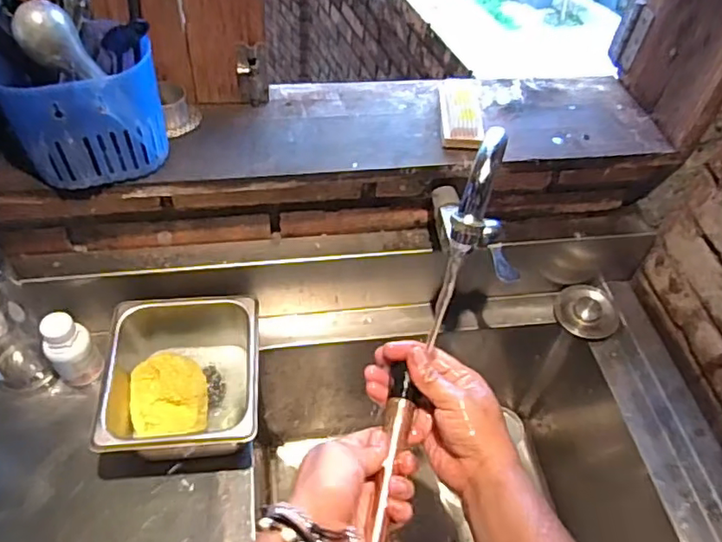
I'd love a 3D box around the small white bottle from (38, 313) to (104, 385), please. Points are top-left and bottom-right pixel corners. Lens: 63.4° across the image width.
[{"bbox_3d":[-0.333,0.091,0.673,0.046,0.102,0.039,-15,54,-17],"label":"small white bottle"}]

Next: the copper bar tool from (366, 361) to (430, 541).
[{"bbox_3d":[0.023,0.175,0.489,0.024,0.018,0.189,12,60,4],"label":"copper bar tool"}]

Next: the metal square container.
[{"bbox_3d":[-0.196,0.126,0.665,0.158,0.109,0.175,-3,51,-8],"label":"metal square container"}]

